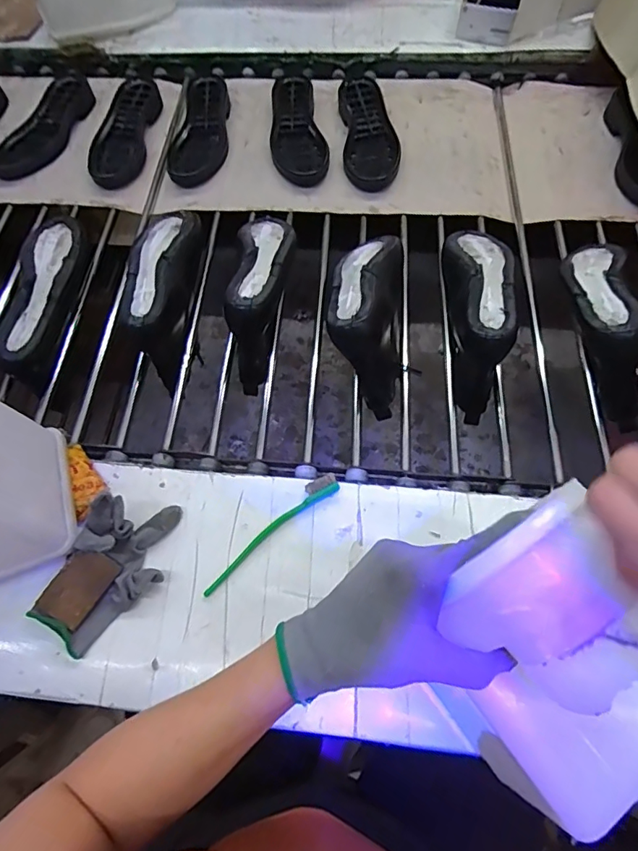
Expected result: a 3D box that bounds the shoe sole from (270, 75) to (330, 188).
[{"bbox_3d":[-0.039,-0.496,0.807,0.087,0.032,0.231,-8,64,-1],"label":"shoe sole"}]

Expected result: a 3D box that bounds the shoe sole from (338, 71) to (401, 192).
[{"bbox_3d":[0.083,-0.493,0.806,0.089,0.029,0.245,-3,64,1],"label":"shoe sole"}]

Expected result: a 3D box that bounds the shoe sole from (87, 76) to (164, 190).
[{"bbox_3d":[-0.336,-0.507,0.825,0.088,0.031,0.232,3,64,4],"label":"shoe sole"}]

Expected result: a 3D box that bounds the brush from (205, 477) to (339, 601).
[{"bbox_3d":[-0.051,0.108,0.501,0.173,0.013,0.023,-37,68,-14],"label":"brush"}]

